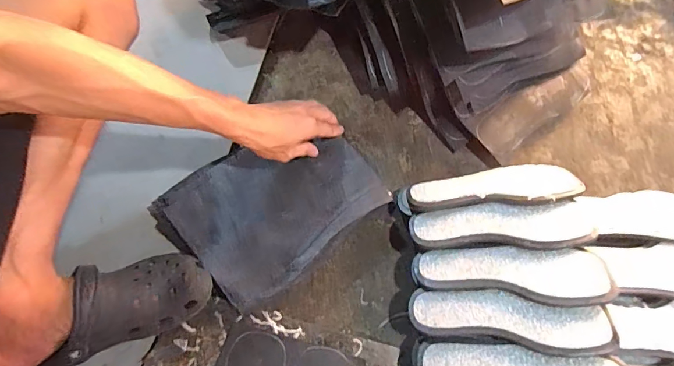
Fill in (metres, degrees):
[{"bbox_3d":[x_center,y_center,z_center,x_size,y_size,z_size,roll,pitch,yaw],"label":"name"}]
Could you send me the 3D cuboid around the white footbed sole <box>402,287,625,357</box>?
[{"bbox_3d":[0.216,0.172,0.521,0.237,0.014,0.066,3,64,16],"label":"white footbed sole"}]

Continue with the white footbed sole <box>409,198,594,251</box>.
[{"bbox_3d":[0.227,0.060,0.579,0.238,0.024,0.071,-3,64,10],"label":"white footbed sole"}]

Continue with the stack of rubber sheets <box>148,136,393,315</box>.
[{"bbox_3d":[-0.091,0.027,0.592,0.282,0.024,0.205,-36,72,-18],"label":"stack of rubber sheets"}]

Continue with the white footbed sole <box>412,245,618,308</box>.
[{"bbox_3d":[0.227,0.119,0.545,0.239,0.020,0.074,0,64,14],"label":"white footbed sole"}]

